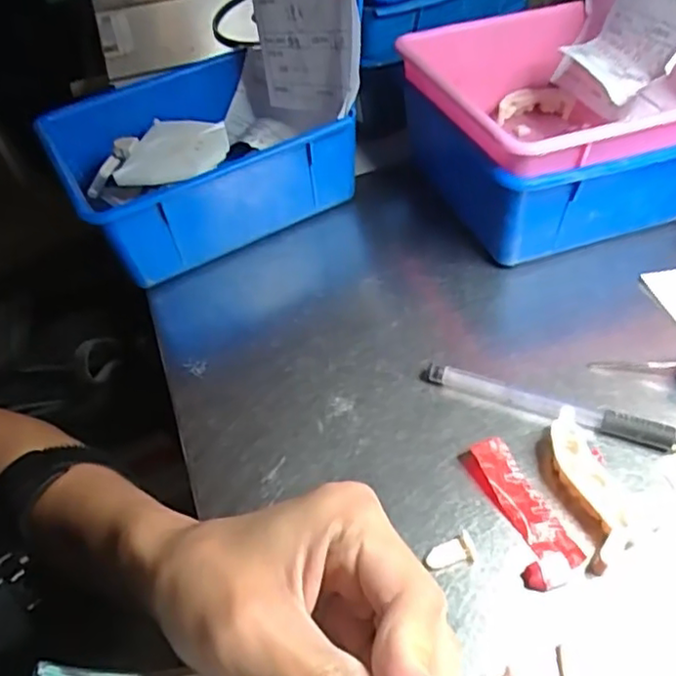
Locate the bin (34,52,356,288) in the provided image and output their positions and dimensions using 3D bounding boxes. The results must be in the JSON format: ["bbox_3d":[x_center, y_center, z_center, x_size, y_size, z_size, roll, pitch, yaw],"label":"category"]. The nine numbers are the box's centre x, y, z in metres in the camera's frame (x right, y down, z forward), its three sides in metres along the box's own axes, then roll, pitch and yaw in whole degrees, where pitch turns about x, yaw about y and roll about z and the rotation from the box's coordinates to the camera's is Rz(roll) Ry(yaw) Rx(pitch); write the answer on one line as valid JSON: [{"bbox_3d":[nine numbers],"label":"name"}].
[{"bbox_3d":[-0.095,-0.119,0.431,0.161,0.064,0.155,-26,49,-17],"label":"bin"}]

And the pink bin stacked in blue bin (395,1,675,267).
[{"bbox_3d":[0.127,-0.128,0.397,0.141,0.086,0.155,-16,47,-9],"label":"pink bin stacked in blue bin"}]

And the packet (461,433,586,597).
[{"bbox_3d":[0.076,0.070,0.268,0.025,0.010,0.065,-17,47,-9],"label":"packet"}]

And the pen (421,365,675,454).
[{"bbox_3d":[0.117,0.035,0.294,0.159,0.014,0.014,14,50,19],"label":"pen"}]

